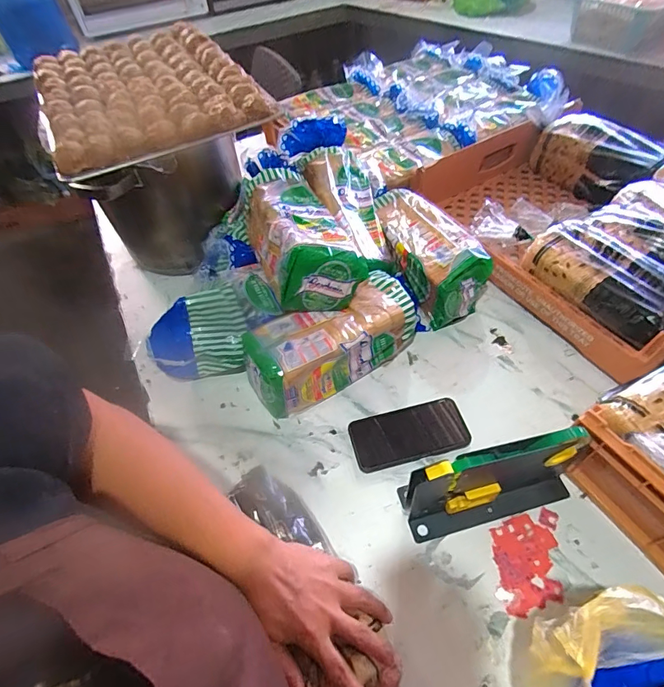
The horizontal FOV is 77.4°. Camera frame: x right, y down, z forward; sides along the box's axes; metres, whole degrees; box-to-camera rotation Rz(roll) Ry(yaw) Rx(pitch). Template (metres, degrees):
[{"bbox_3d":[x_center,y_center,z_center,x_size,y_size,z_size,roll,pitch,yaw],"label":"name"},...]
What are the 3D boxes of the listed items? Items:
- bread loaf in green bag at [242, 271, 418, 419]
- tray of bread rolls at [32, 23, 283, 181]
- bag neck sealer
[{"bbox_3d":[0.000,0.001,0.662,0.274,0.115,0.112,-27,55,-15],"label":"bread loaf in green bag"},{"bbox_3d":[-0.312,-0.423,0.677,0.311,0.035,0.414,-26,56,-13],"label":"tray of bread rolls"},{"bbox_3d":[0.200,0.163,0.499,0.220,0.148,0.060,-13,52,-5],"label":"bag neck sealer"}]

